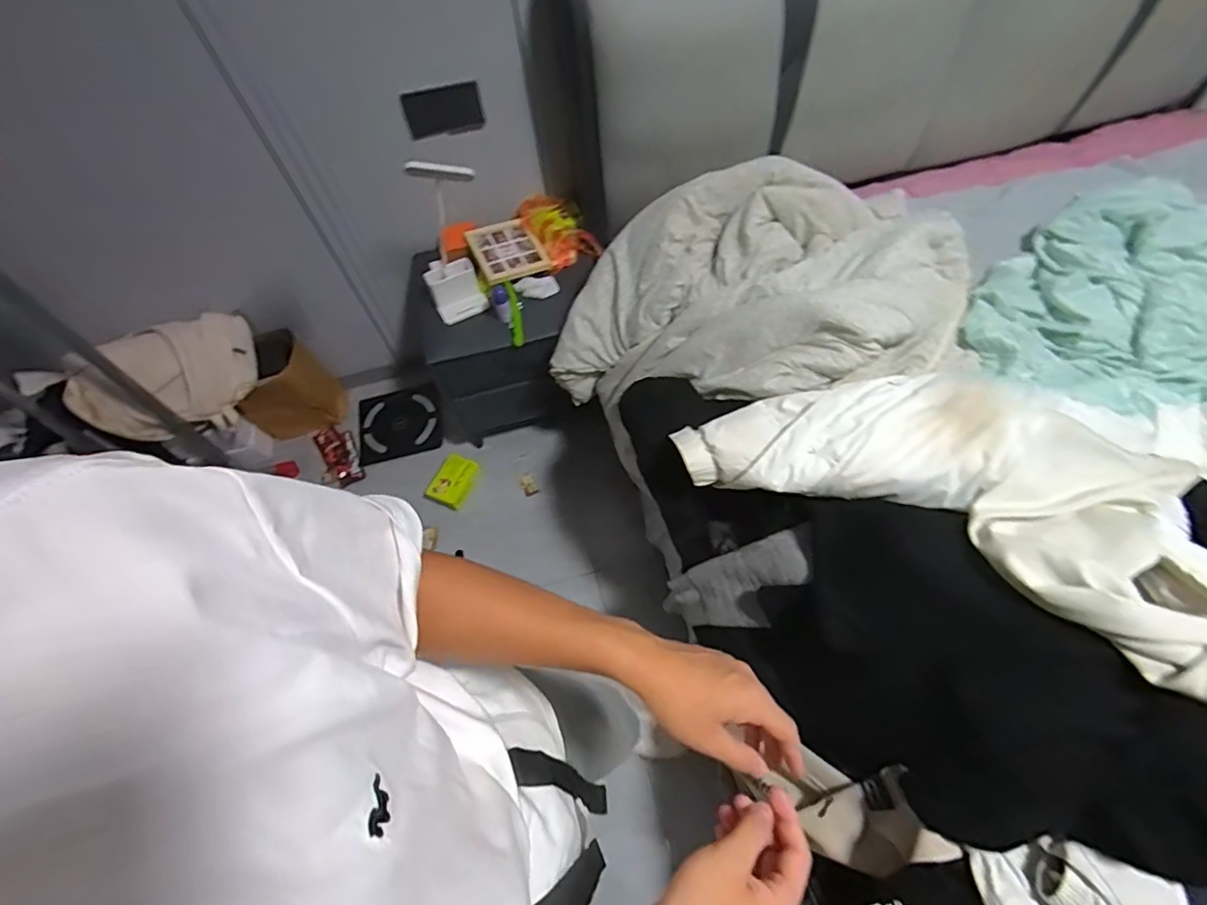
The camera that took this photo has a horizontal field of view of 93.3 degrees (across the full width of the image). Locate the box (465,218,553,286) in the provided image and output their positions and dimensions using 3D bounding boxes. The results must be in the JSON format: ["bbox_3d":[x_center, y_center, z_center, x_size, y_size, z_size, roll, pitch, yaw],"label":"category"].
[{"bbox_3d":[-0.253,-0.535,1.518,0.170,0.033,0.181,-25,79,-13],"label":"box"}]

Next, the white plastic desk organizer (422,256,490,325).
[{"bbox_3d":[-0.386,-0.428,1.478,0.126,0.088,0.146,-24,61,-9],"label":"white plastic desk organizer"}]

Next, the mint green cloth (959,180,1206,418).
[{"bbox_3d":[1.102,-0.297,1.194,0.695,0.142,0.513,-38,64,-16],"label":"mint green cloth"}]

